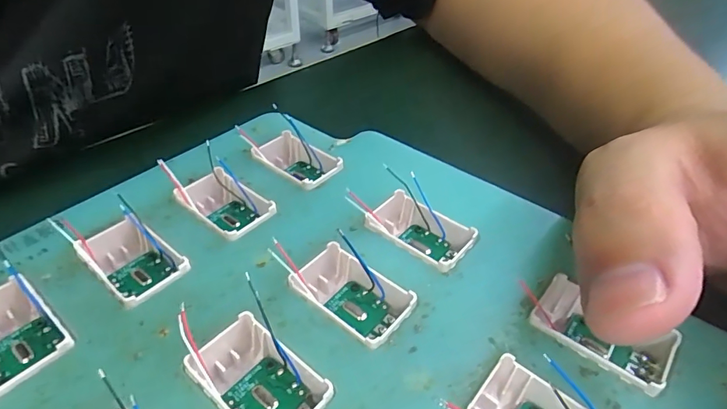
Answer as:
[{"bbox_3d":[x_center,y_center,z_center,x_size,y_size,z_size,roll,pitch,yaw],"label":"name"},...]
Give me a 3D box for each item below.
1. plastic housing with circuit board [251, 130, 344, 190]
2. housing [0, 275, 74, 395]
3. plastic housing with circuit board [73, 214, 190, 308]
[{"bbox_3d":[-0.026,-0.015,0.167,0.036,0.012,0.019,33,50,31],"label":"plastic housing with circuit board"},{"bbox_3d":[-0.088,0.033,0.111,0.033,0.010,0.019,29,49,28],"label":"housing"},{"bbox_3d":[-0.069,0.016,0.133,0.039,0.010,0.020,32,50,31],"label":"plastic housing with circuit board"}]

